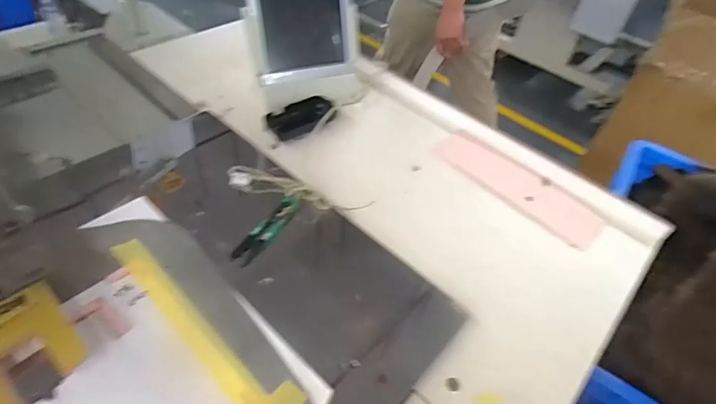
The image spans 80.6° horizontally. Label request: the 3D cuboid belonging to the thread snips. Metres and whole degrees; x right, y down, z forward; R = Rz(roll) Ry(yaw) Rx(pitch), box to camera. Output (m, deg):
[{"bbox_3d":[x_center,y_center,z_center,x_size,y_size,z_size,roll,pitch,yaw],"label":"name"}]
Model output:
[{"bbox_3d":[-0.099,0.030,0.468,0.025,0.011,0.101,26,49,18],"label":"thread snips"}]

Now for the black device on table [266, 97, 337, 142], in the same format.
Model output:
[{"bbox_3d":[-0.078,-0.121,0.612,0.108,0.020,0.057,-29,56,-30],"label":"black device on table"}]

